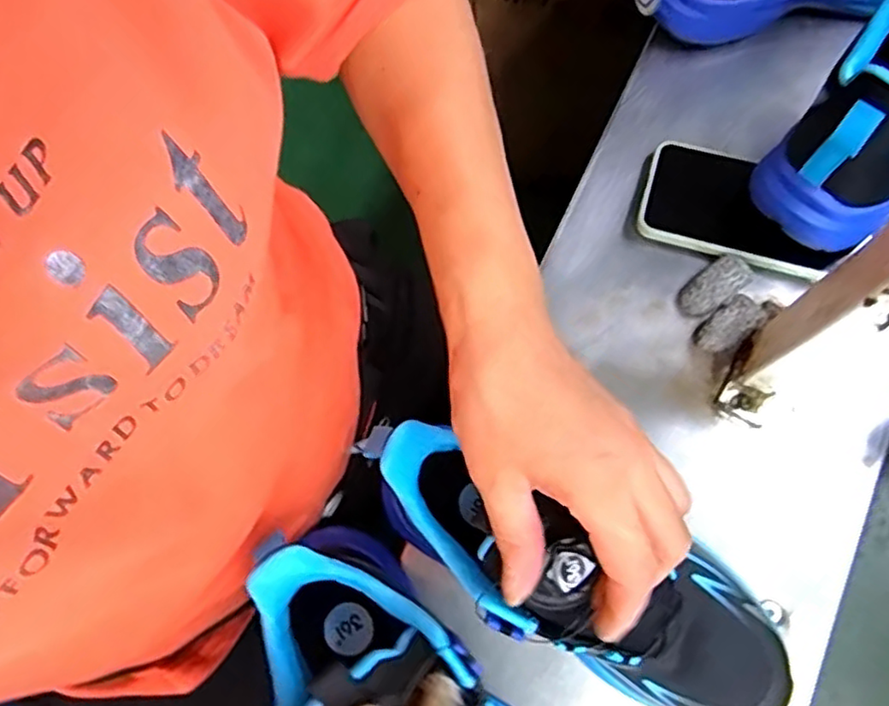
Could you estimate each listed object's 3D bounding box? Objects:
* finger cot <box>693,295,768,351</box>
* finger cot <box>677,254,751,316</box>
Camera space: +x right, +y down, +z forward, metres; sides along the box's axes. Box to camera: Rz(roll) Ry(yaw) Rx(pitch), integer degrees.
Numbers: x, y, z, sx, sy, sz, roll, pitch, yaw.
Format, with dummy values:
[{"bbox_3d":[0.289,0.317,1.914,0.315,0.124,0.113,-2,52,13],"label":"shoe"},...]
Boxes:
[{"bbox_3d":[0.181,-0.016,0.425,0.040,0.021,0.025,-42,76,-9],"label":"finger cot"},{"bbox_3d":[0.175,-0.043,0.433,0.044,0.024,0.024,-36,77,-9],"label":"finger cot"}]

